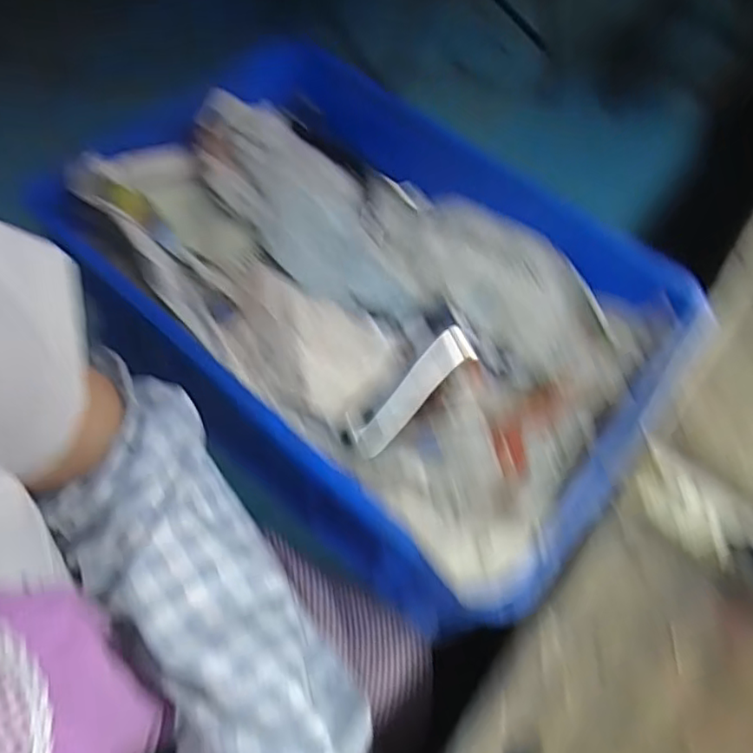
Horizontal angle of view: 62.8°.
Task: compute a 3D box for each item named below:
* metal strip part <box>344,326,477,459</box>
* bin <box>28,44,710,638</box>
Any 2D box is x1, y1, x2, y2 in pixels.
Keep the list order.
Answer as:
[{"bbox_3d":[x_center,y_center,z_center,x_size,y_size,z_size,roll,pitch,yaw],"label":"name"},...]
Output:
[{"bbox_3d":[0.034,0.010,0.545,0.152,0.010,0.040,-39,86,-31],"label":"metal strip part"},{"bbox_3d":[-0.015,-0.055,0.591,0.507,0.181,0.348,36,64,14],"label":"bin"}]

